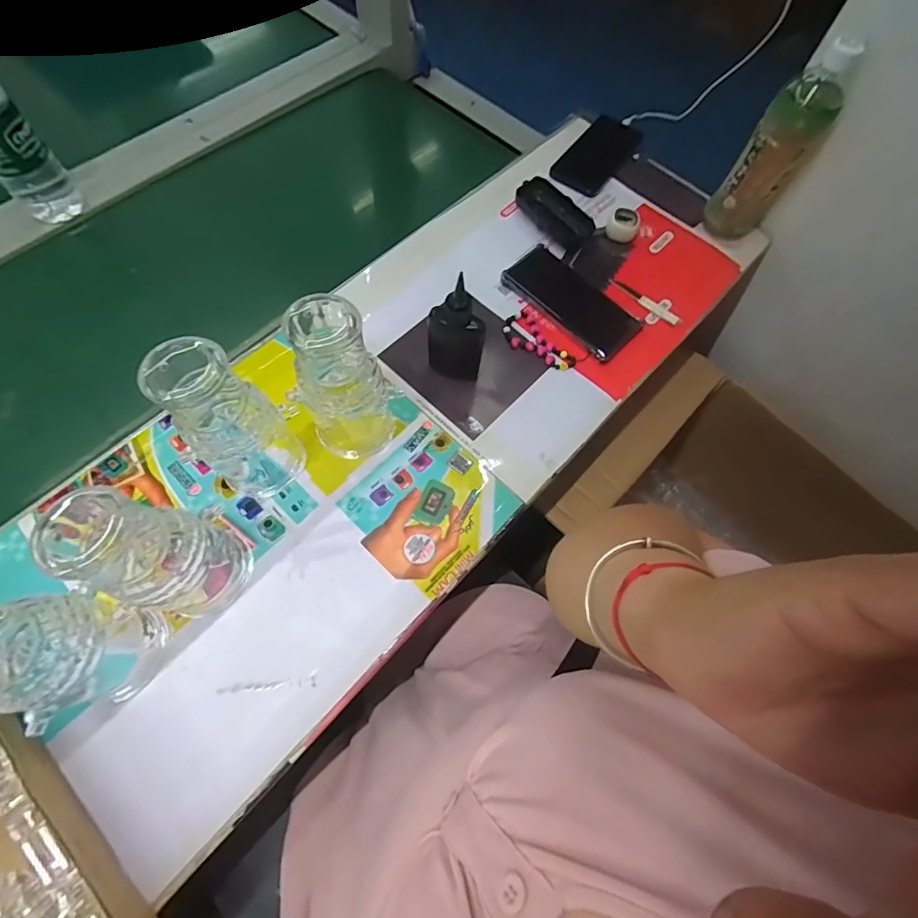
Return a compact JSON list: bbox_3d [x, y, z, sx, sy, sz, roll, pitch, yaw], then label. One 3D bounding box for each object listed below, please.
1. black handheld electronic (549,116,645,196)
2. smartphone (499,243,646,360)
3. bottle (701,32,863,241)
[{"bbox_3d":[0.198,-0.432,0.653,0.074,0.011,0.167,34,70,10],"label":"black handheld electronic"},{"bbox_3d":[0.137,-0.191,0.555,0.164,0.010,0.081,43,72,13],"label":"smartphone"},{"bbox_3d":[0.366,-0.354,0.533,0.067,0.195,0.074,37,71,11],"label":"bottle"}]

